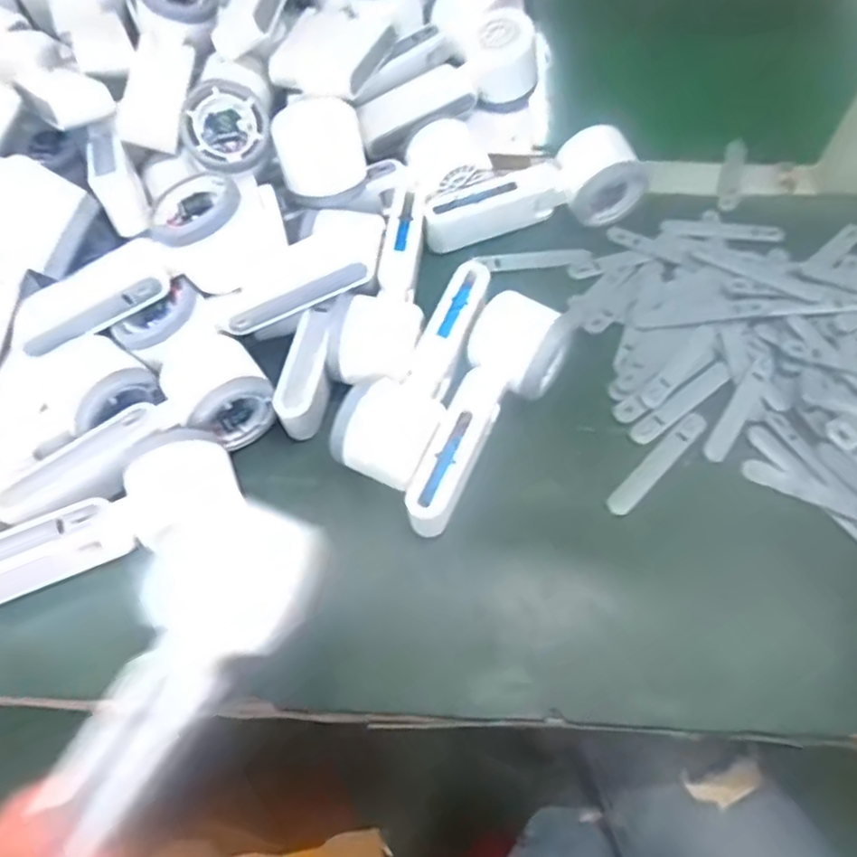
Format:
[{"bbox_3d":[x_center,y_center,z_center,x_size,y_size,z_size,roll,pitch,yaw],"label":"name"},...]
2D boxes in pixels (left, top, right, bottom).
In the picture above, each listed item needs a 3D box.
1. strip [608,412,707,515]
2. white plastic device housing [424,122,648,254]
[{"bbox_3d":[0.148,0.022,0.426,0.093,0.005,0.015,-41,69,-21],"label":"strip"},{"bbox_3d":[0.081,-0.172,0.504,0.166,0.049,0.060,-23,63,-13],"label":"white plastic device housing"}]

